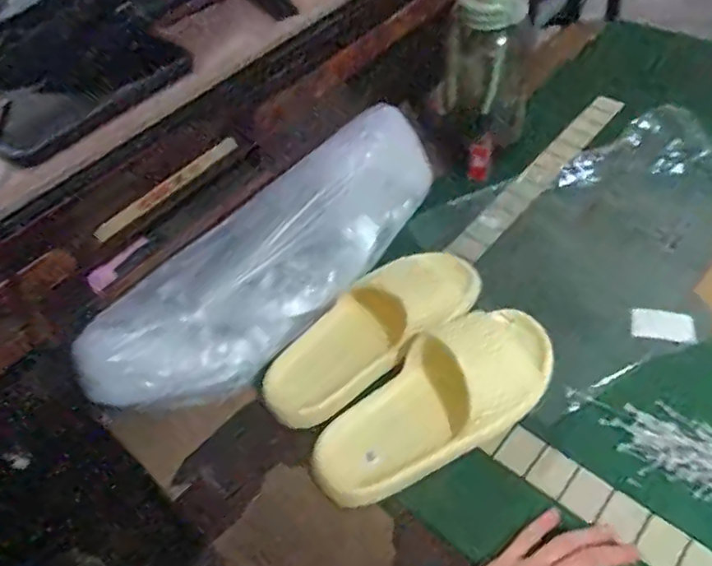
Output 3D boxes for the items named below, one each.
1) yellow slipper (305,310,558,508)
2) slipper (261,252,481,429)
[{"bbox_3d":[0.072,0.095,0.511,0.242,0.083,0.095,-25,51,-15],"label":"yellow slipper"},{"bbox_3d":[0.017,0.036,0.571,0.249,0.063,0.096,-31,53,-19],"label":"slipper"}]

